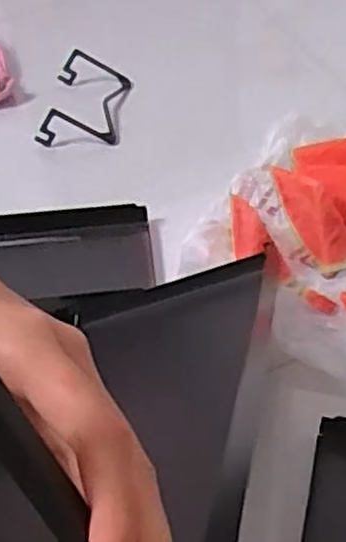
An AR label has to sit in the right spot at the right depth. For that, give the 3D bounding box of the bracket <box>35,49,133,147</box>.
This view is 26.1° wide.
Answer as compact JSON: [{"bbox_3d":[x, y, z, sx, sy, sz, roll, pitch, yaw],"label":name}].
[{"bbox_3d":[-0.117,-0.230,1.002,0.108,0.057,0.164,2,48,8],"label":"bracket"}]

